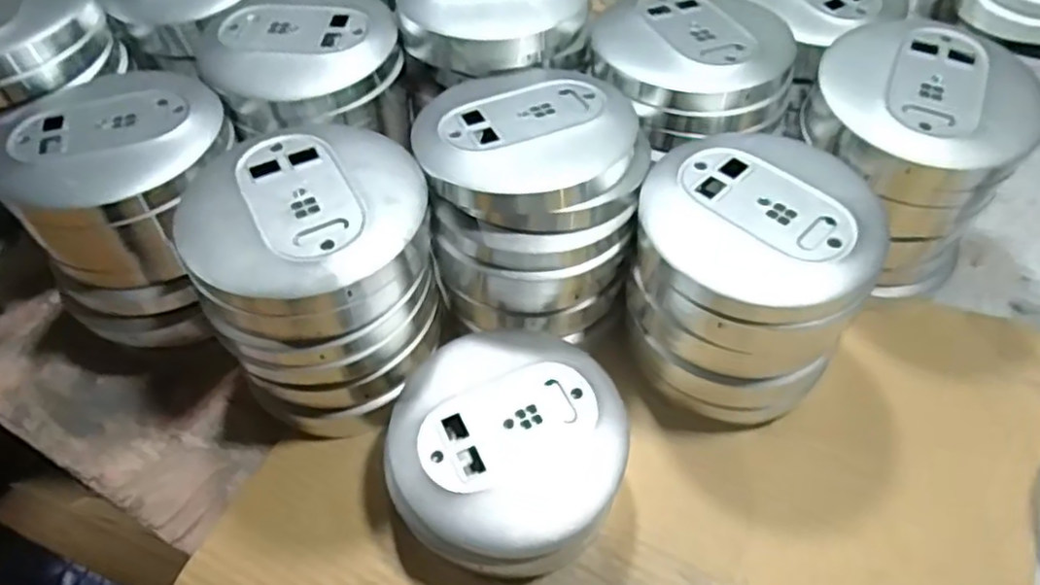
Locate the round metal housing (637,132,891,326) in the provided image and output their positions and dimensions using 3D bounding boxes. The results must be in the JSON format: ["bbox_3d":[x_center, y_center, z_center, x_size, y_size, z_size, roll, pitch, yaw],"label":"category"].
[{"bbox_3d":[0.141,-0.041,0.408,0.133,0.041,0.121,21,58,15],"label":"round metal housing"}]

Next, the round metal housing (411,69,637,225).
[{"bbox_3d":[0.007,-0.099,0.436,0.126,0.046,0.117,0,55,1],"label":"round metal housing"}]

